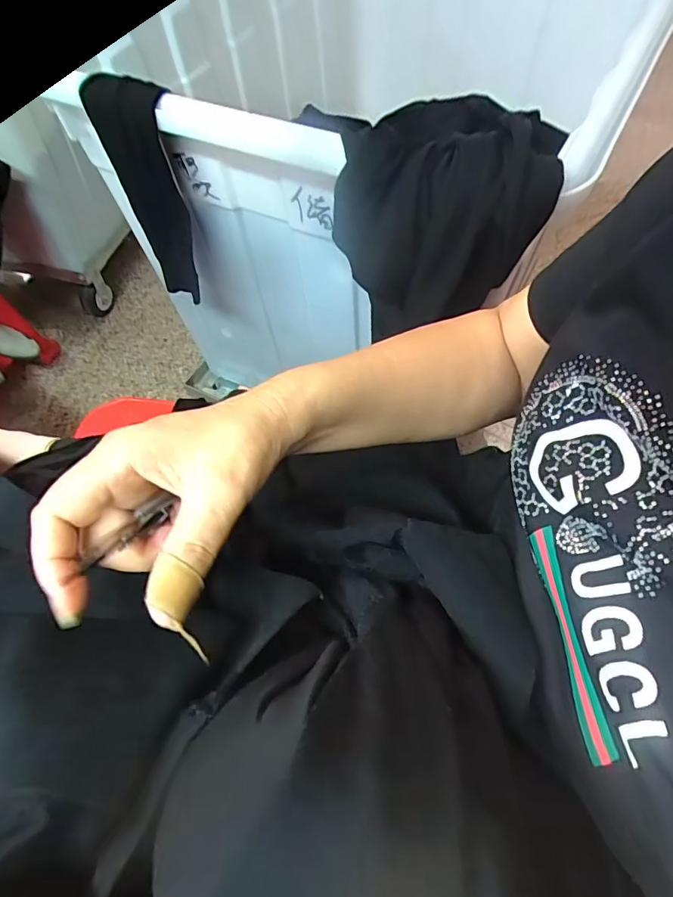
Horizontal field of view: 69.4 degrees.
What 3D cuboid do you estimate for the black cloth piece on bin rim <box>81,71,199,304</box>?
[{"bbox_3d":[-0.246,-0.341,0.667,0.073,0.287,0.078,-32,61,-17],"label":"black cloth piece on bin rim"}]

